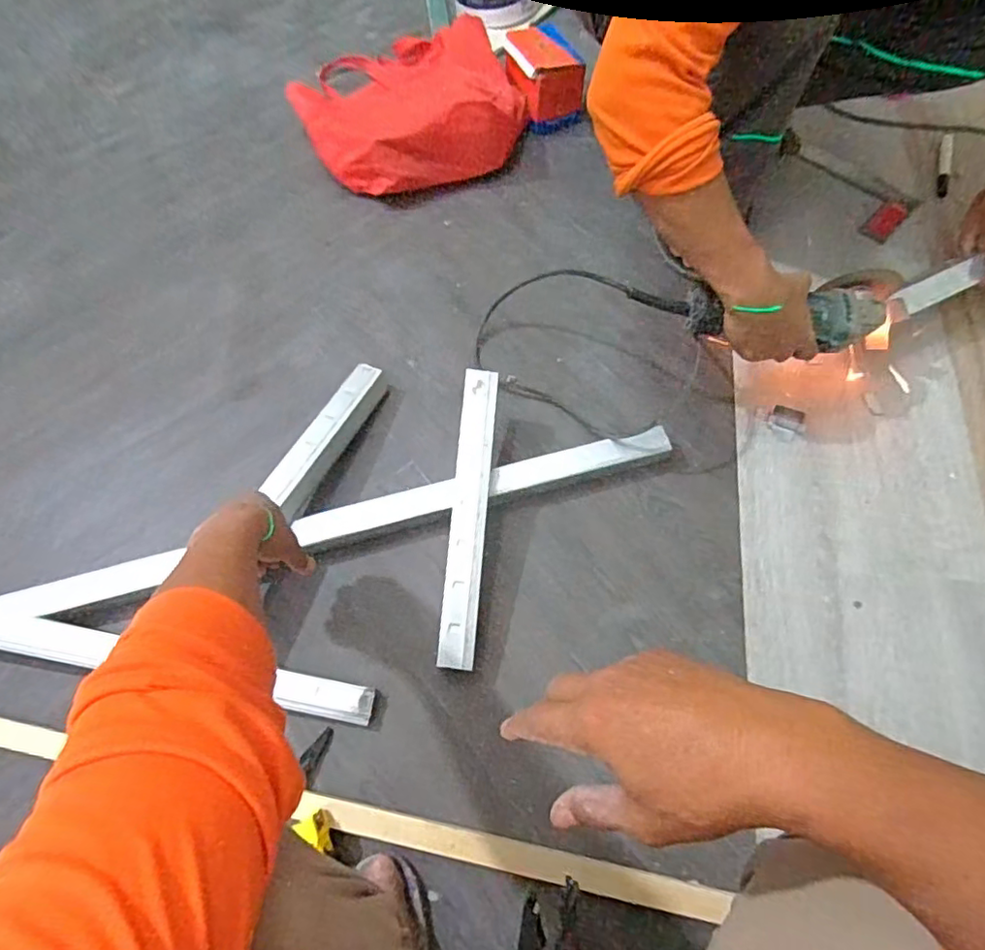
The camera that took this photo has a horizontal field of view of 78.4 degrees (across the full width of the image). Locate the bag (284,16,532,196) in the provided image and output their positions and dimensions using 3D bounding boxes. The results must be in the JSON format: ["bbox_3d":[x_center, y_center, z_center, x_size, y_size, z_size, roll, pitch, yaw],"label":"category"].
[{"bbox_3d":[-0.144,-0.650,1.030,0.393,0.127,0.351,-4,66,0],"label":"bag"}]

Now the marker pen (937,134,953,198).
[{"bbox_3d":[0.746,-0.511,0.995,0.014,0.010,0.144,17,68,9],"label":"marker pen"}]

